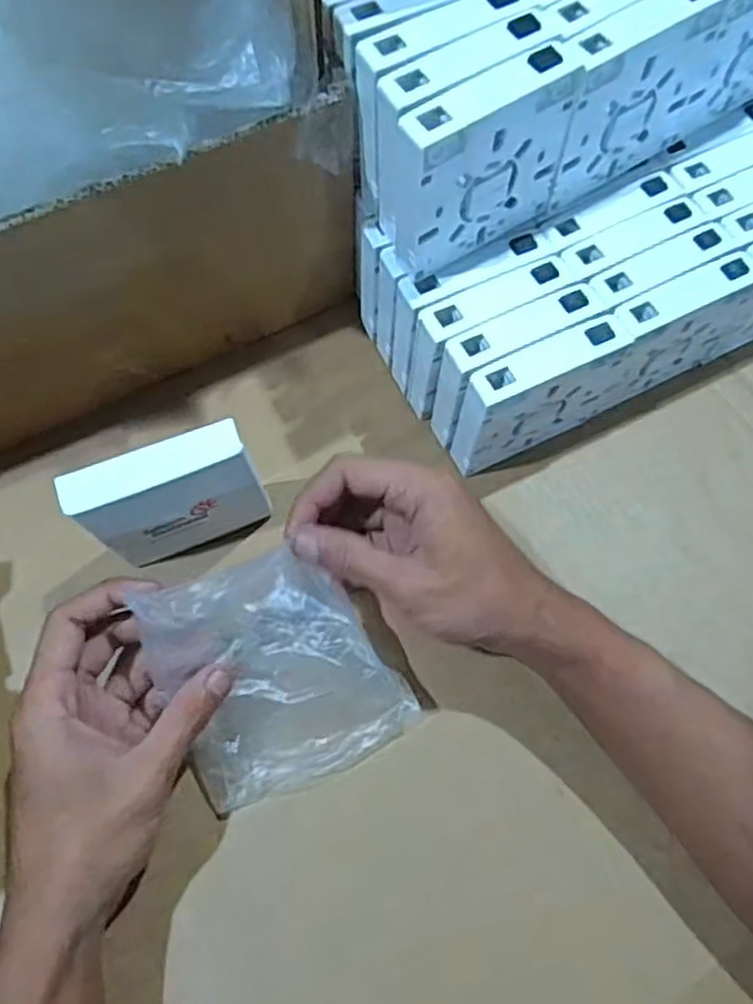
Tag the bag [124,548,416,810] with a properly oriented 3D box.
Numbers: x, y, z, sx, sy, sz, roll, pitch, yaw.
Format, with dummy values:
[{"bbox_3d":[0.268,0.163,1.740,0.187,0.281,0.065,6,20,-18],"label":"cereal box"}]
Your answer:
[{"bbox_3d":[-0.046,0.085,0.344,0.110,0.042,0.117,-22,94,0],"label":"bag"}]

